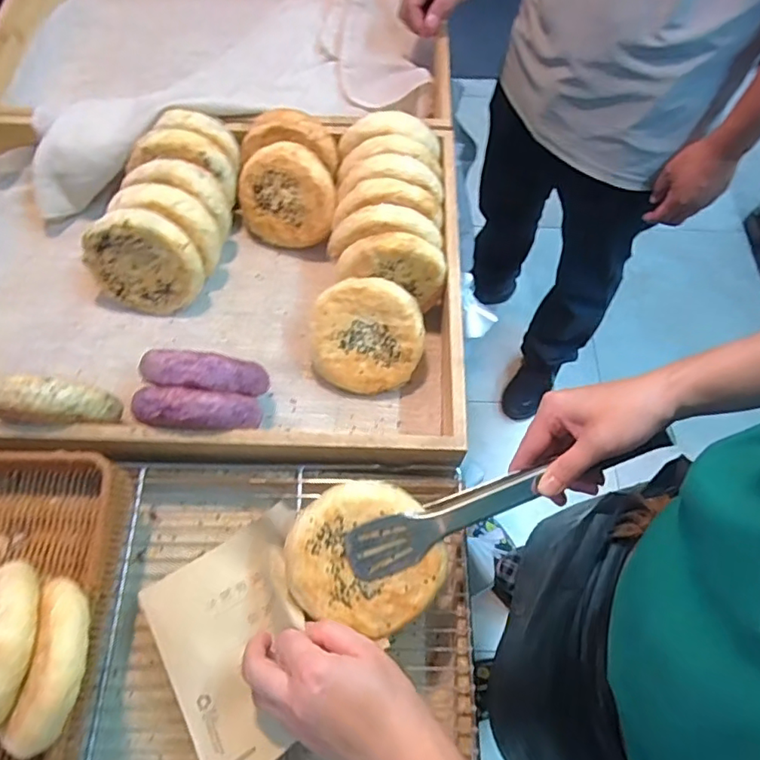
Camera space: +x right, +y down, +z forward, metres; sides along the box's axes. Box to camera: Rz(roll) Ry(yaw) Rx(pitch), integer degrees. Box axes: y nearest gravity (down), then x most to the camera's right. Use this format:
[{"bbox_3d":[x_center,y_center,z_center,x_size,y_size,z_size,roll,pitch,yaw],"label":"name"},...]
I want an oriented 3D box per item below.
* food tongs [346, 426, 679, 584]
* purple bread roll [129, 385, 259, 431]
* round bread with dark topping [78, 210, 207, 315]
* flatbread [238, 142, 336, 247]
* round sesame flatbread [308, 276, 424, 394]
[{"bbox_3d":[0.093,0.092,0.422,0.245,0.058,0.041,-22,67,1],"label":"food tongs"},{"bbox_3d":[-0.165,0.023,0.488,0.110,0.039,0.042,0,65,-1],"label":"purple bread roll"},{"bbox_3d":[-0.254,-0.125,0.589,0.118,0.110,0.027,15,42,-7],"label":"round bread with dark topping"},{"bbox_3d":[-0.110,-0.210,0.633,0.111,0.119,0.023,57,30,-16],"label":"flatbread"},{"bbox_3d":[-0.014,-0.045,0.568,0.113,0.022,0.116,1,106,2],"label":"round sesame flatbread"}]

